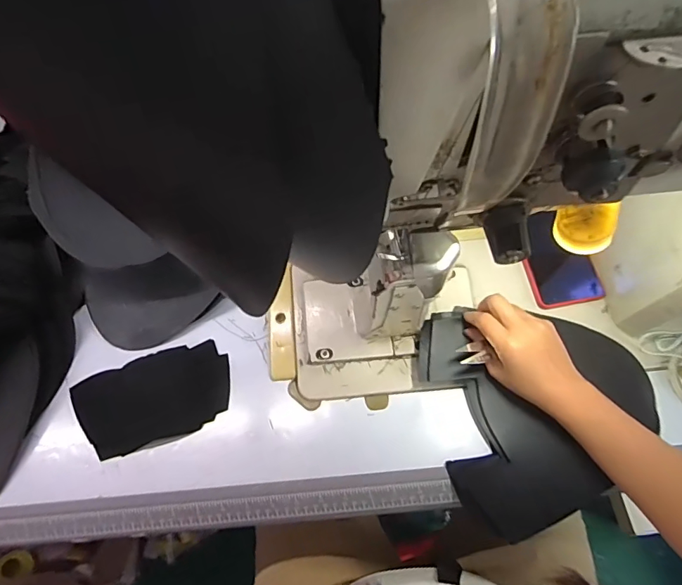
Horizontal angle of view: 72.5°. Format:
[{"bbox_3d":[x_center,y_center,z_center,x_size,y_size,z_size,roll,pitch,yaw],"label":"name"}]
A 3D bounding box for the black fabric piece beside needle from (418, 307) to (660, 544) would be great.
[{"bbox_3d":[0.202,0.107,0.496,0.228,0.045,0.223,-24,63,-9],"label":"black fabric piece beside needle"}]

